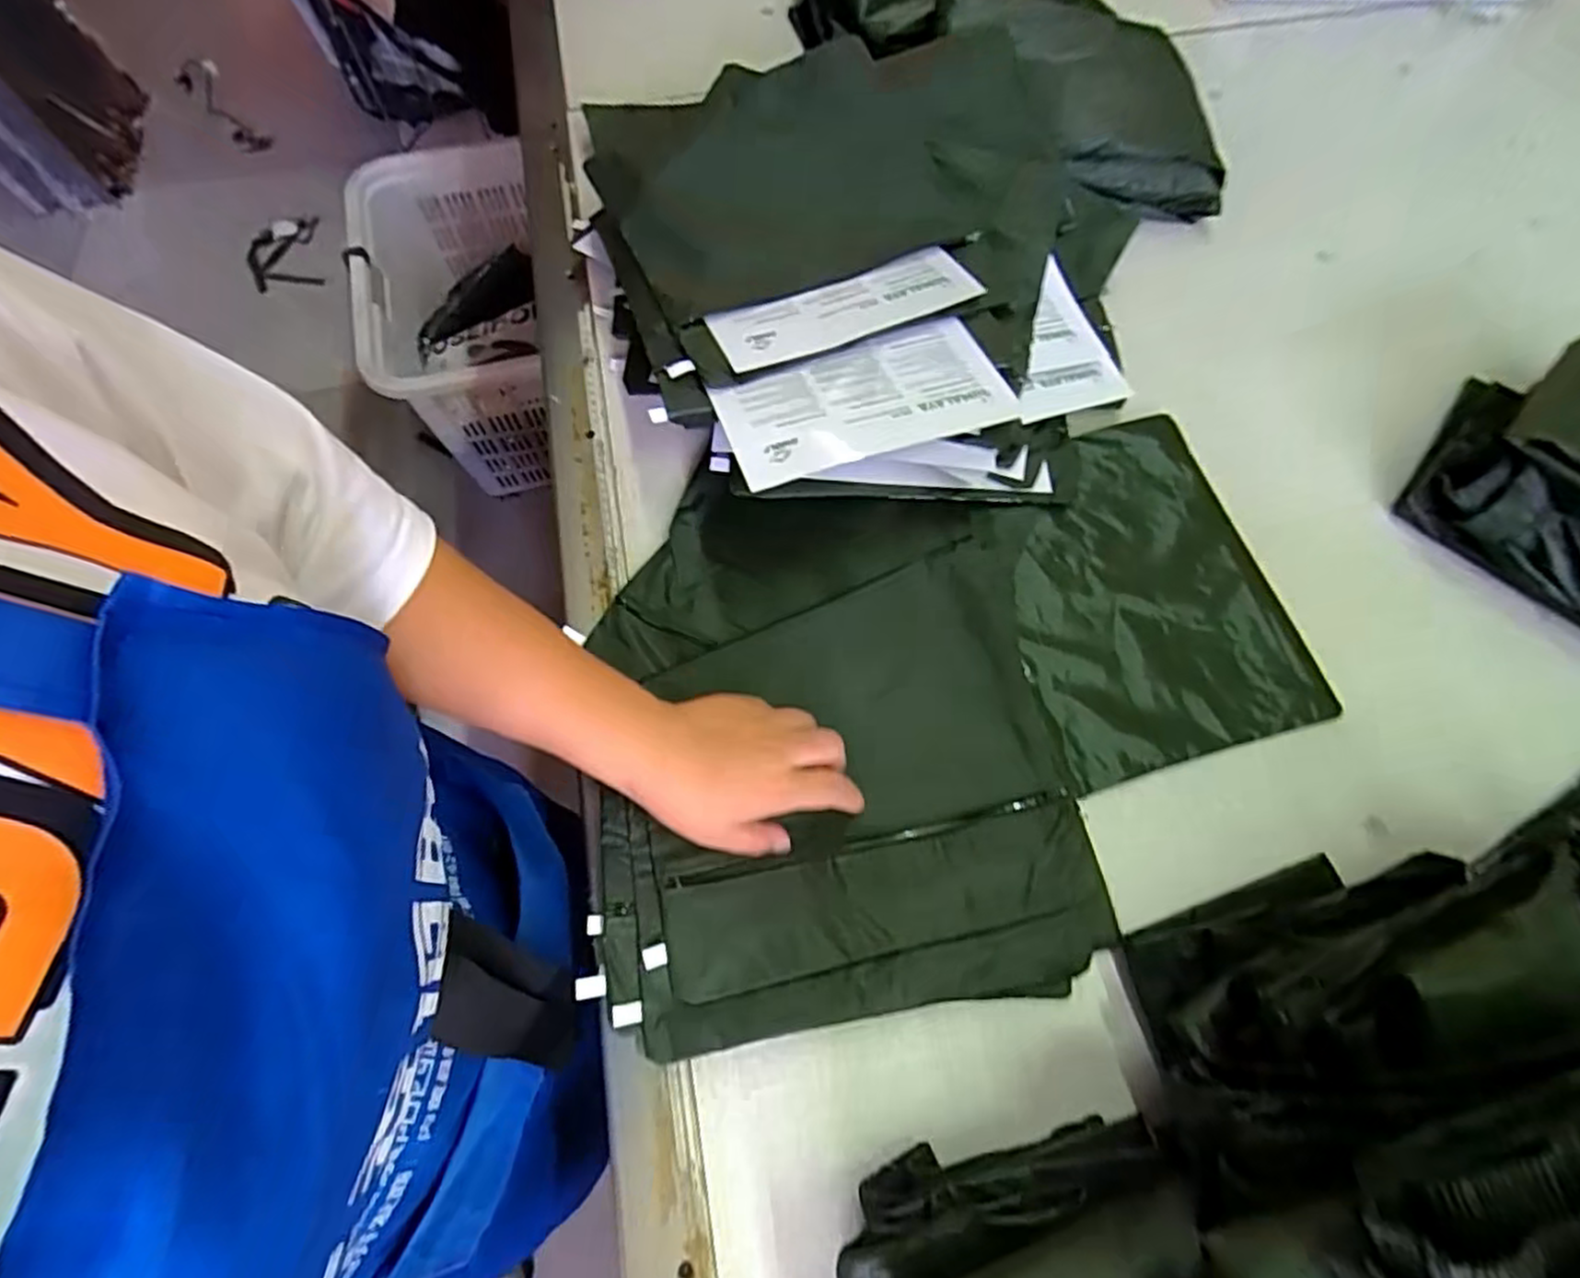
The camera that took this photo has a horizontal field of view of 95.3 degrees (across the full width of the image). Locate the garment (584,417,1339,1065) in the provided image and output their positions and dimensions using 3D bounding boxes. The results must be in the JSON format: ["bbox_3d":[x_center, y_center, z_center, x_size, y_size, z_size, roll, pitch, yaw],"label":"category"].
[{"bbox_3d":[0.118,0.034,0.505,0.484,0.032,0.380,-7,66,-5],"label":"garment"}]

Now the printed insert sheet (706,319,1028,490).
[{"bbox_3d":[0.055,-0.170,0.516,0.209,0.011,0.105,-18,62,-13],"label":"printed insert sheet"}]

